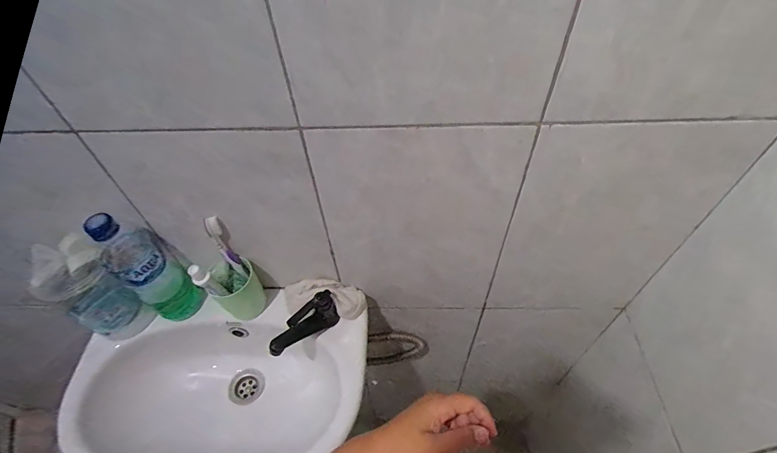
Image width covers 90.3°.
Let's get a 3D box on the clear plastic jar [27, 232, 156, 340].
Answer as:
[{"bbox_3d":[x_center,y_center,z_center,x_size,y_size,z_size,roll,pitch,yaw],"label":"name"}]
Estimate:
[{"bbox_3d":[-0.431,0.104,0.575,0.078,0.185,0.082,22,55,20],"label":"clear plastic jar"}]

